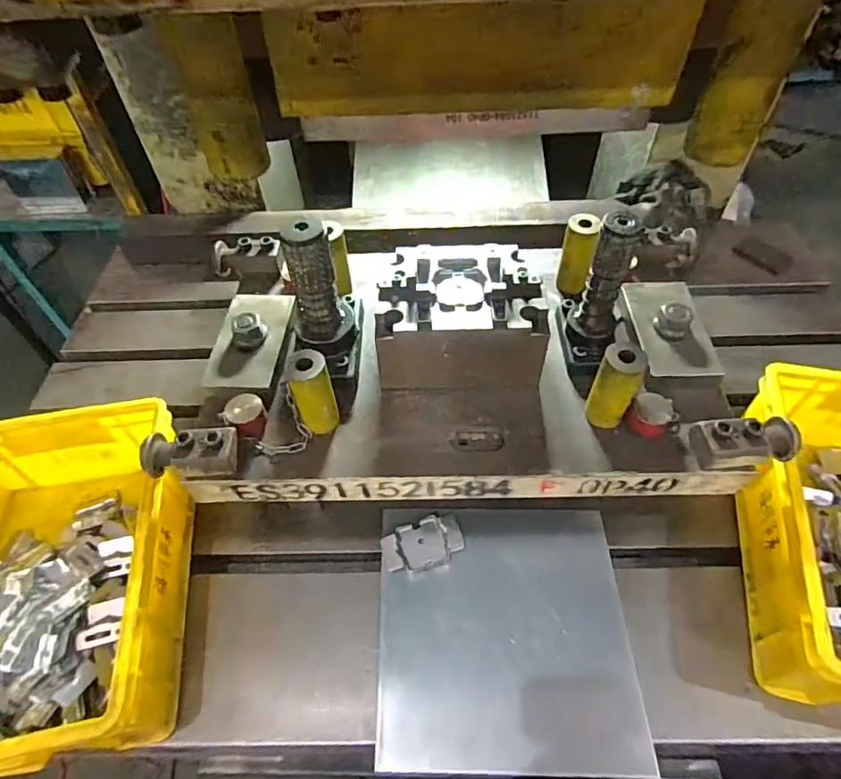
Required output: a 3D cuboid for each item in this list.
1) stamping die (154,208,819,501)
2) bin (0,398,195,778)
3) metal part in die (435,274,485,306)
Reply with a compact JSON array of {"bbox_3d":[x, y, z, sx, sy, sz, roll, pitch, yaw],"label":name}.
[{"bbox_3d":[0.043,-0.077,0.592,0.633,0.203,0.335,-2,52,2],"label":"stamping die"},{"bbox_3d":[-0.387,0.198,0.554,0.253,0.128,0.337,-10,52,-4],"label":"bin"},{"bbox_3d":[0.042,-0.109,0.576,0.051,0.004,0.048,-2,52,2],"label":"metal part in die"}]

